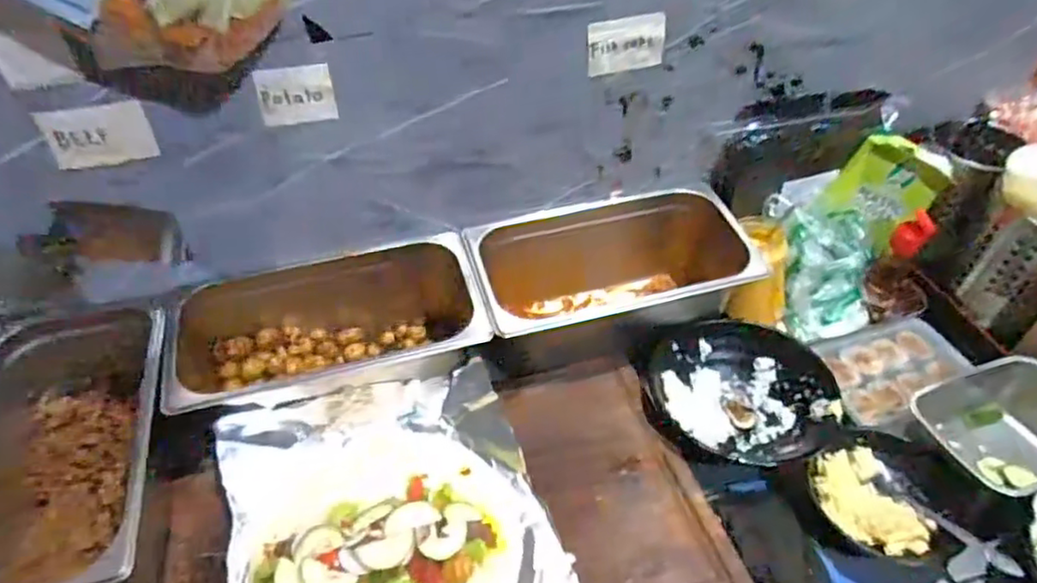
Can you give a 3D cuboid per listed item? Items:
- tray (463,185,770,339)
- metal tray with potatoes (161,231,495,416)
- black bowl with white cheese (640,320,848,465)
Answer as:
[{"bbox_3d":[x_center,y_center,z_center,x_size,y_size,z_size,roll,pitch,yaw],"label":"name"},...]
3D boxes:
[{"bbox_3d":[0.112,-0.009,0.797,0.326,0.152,0.156,-13,46,-12],"label":"tray"},{"bbox_3d":[-0.204,0.047,0.734,0.317,0.125,0.194,-13,46,-12],"label":"metal tray with potatoes"},{"bbox_3d":[0.245,0.113,0.740,0.203,0.052,0.187,0,45,0],"label":"black bowl with white cheese"}]

